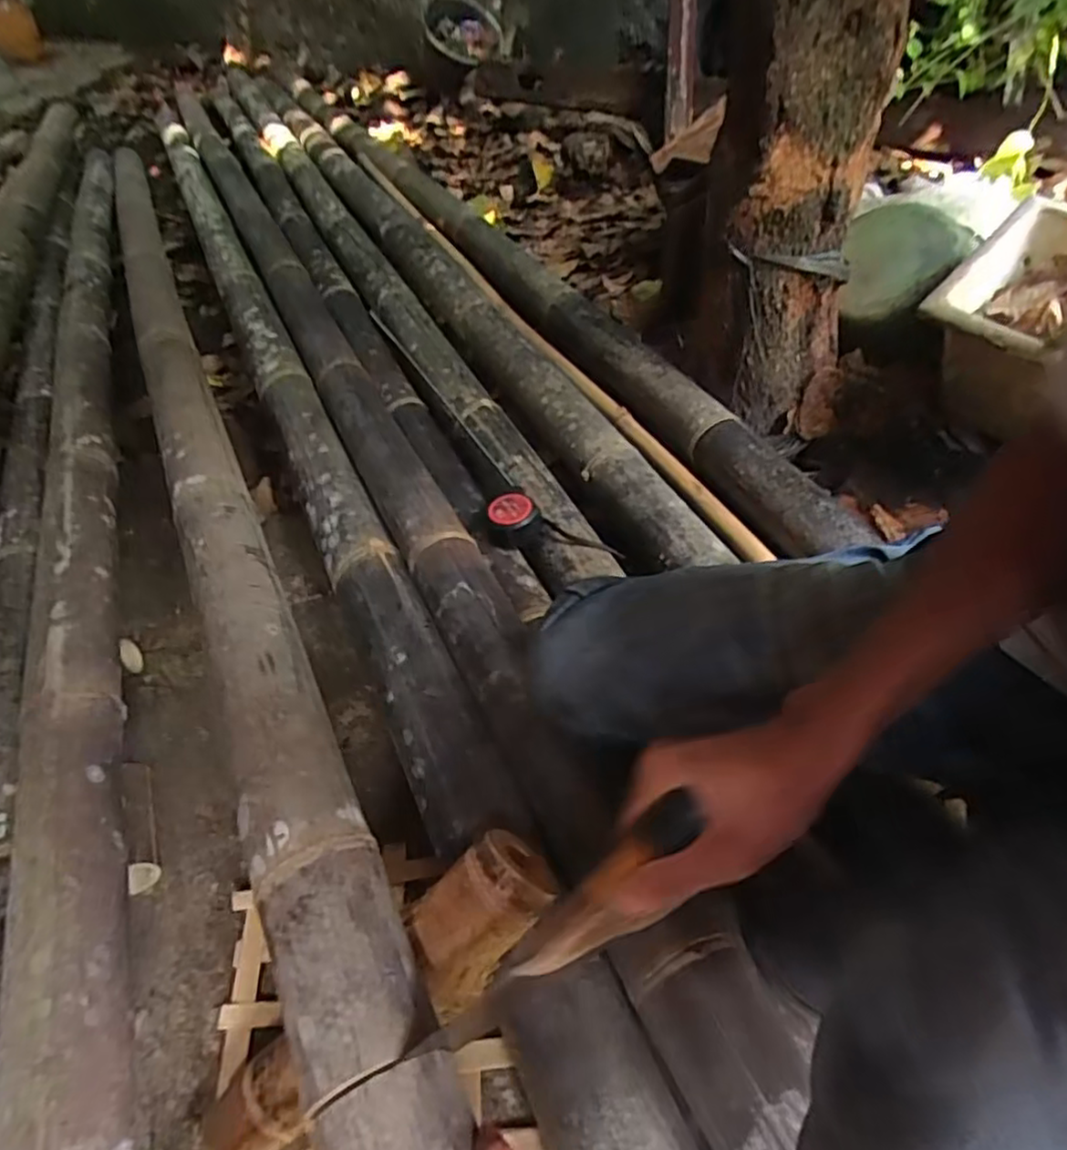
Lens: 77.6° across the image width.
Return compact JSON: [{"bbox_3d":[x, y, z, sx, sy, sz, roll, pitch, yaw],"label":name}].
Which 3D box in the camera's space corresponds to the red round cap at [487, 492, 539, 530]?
[{"bbox_3d":[-0.028,-0.085,0.865,0.061,0.015,0.062,-3,50,4],"label":"red round cap"}]

